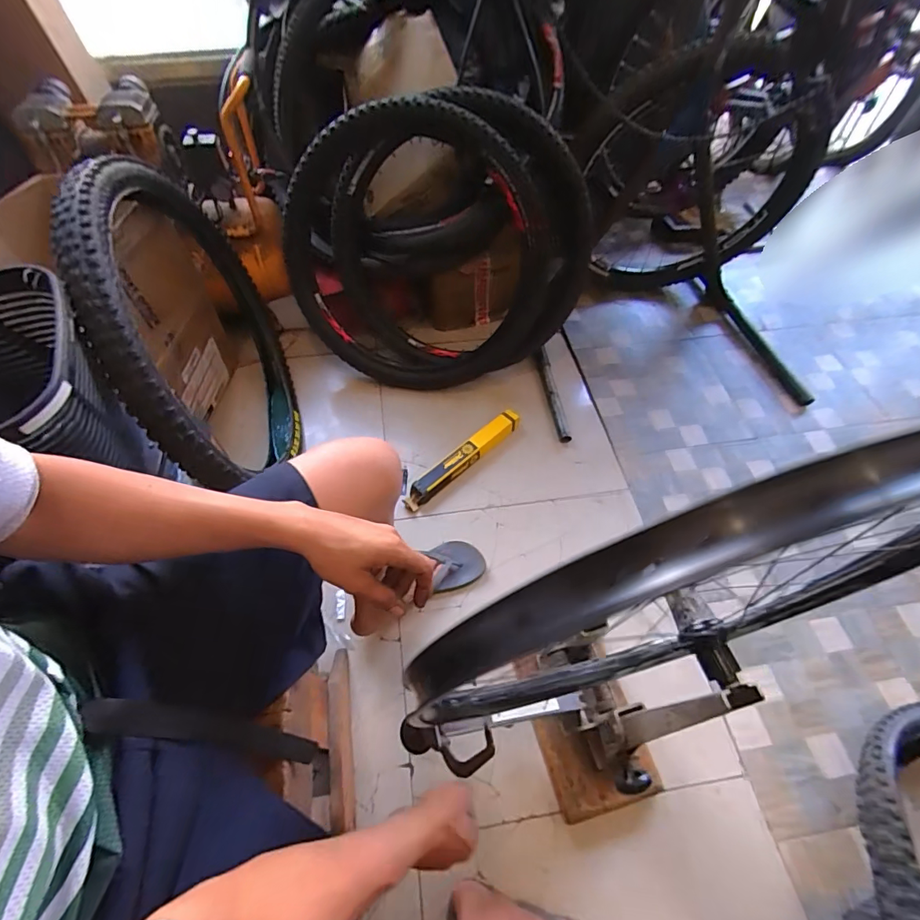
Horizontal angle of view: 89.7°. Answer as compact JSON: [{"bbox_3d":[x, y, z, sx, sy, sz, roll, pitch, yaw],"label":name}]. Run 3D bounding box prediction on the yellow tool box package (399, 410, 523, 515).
[{"bbox_3d":[0.009,-0.007,1.192,0.385,0.045,0.056,-39,66,-23],"label":"yellow tool box package"}]

